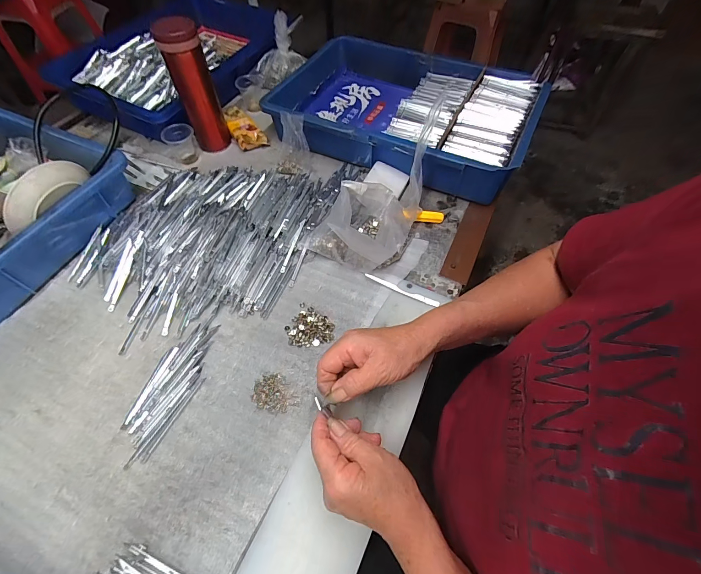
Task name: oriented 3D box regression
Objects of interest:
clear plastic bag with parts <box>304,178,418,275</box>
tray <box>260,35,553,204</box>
[{"bbox_3d":[0.020,-0.098,0.458,0.121,0.087,0.127,23,60,14],"label":"clear plastic bag with parts"},{"bbox_3d":[0.090,-0.312,0.603,0.438,0.093,0.298,24,60,15],"label":"tray"}]

